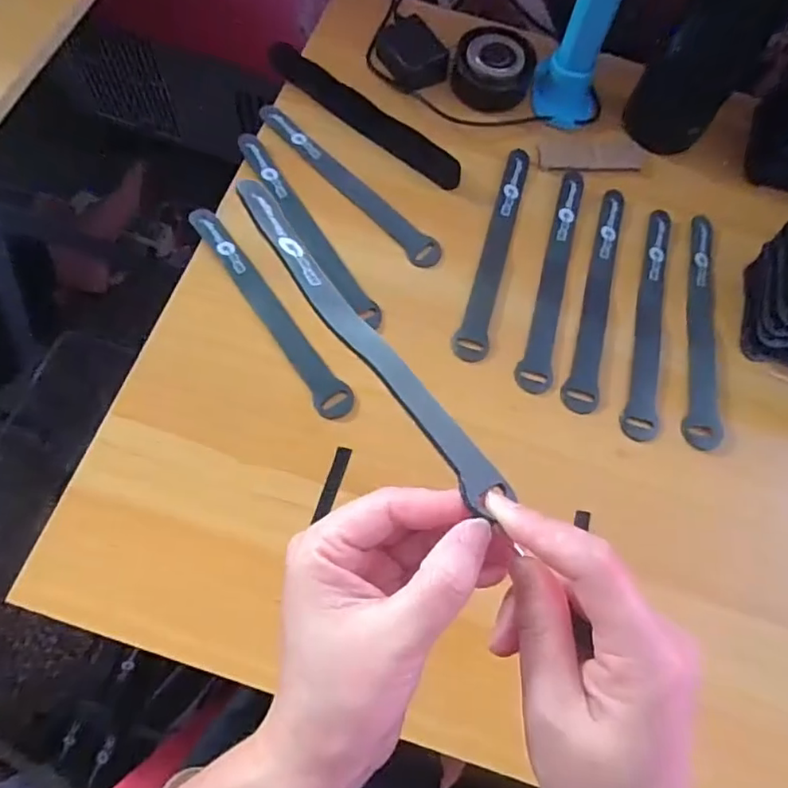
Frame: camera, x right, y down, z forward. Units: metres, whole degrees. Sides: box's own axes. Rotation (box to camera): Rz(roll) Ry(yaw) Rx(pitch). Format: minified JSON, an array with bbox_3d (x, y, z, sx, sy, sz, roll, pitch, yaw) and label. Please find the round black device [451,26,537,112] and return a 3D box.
[{"bbox_3d":[0.090,-0.295,0.511,0.071,0.028,0.071,1,69,-4],"label":"round black device"}]

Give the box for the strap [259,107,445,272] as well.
[{"bbox_3d":[-0.038,-0.174,0.460,0.024,0.004,0.205,-39,76,-16],"label":"strap"}]

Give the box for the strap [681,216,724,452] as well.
[{"bbox_3d":[0.232,-0.056,0.424,0.023,0.005,0.206,13,66,2],"label":"strap"}]

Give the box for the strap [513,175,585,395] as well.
[{"bbox_3d":[0.126,-0.092,0.435,0.024,0.004,0.205,18,69,3],"label":"strap"}]

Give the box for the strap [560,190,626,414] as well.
[{"bbox_3d":[0.157,-0.078,0.430,0.023,0.005,0.203,18,69,3],"label":"strap"}]

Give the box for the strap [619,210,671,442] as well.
[{"bbox_3d":[0.195,-0.060,0.425,0.024,0.004,0.204,17,66,4],"label":"strap"}]

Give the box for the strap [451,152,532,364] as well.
[{"bbox_3d":[0.079,-0.116,0.442,0.023,0.004,0.207,15,66,3],"label":"strap"}]

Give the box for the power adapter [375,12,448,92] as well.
[{"bbox_3d":[0.015,-0.316,0.523,0.048,0.020,0.072,-25,70,-13],"label":"power adapter"}]

